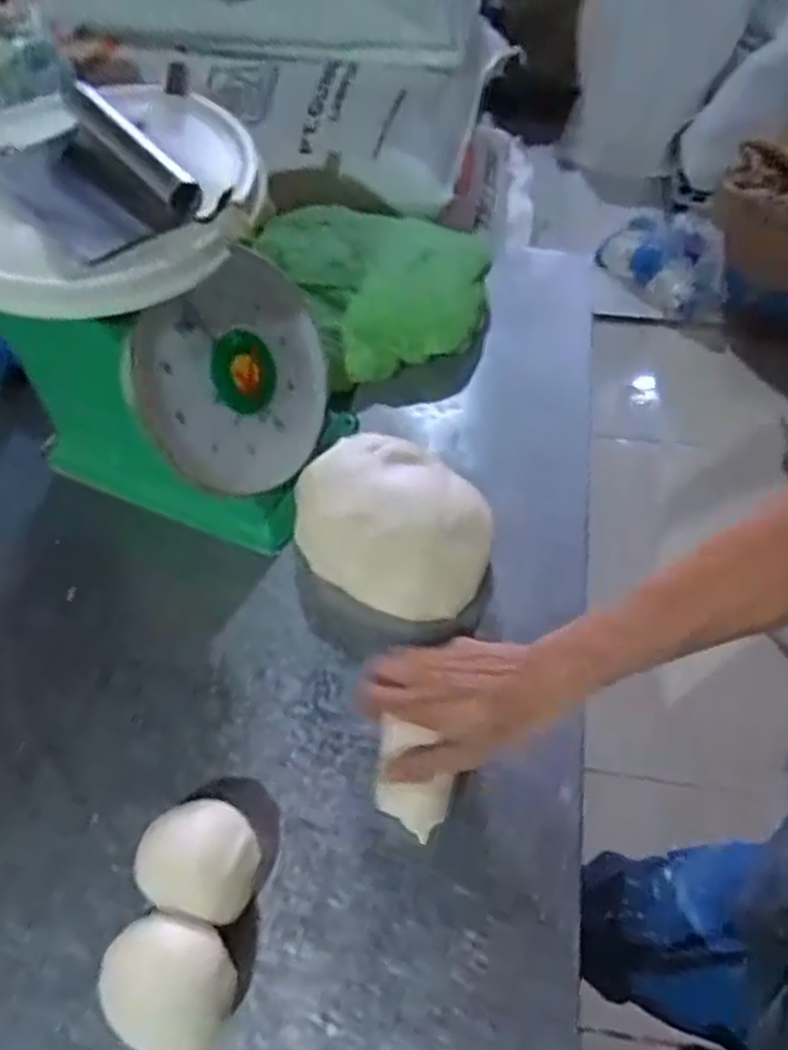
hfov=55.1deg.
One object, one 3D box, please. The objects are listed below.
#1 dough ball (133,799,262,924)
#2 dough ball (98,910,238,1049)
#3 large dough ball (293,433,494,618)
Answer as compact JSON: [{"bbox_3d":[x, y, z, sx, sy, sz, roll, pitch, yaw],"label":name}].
[{"bbox_3d":[-0.128,0.223,0.507,0.072,0.052,0.069,0,57,0],"label":"dough ball"},{"bbox_3d":[-0.137,0.283,0.465,0.074,0.060,0.070,0,57,0],"label":"dough ball"},{"bbox_3d":[0.001,-0.001,0.646,0.174,0.071,0.138,26,60,16],"label":"large dough ball"}]

